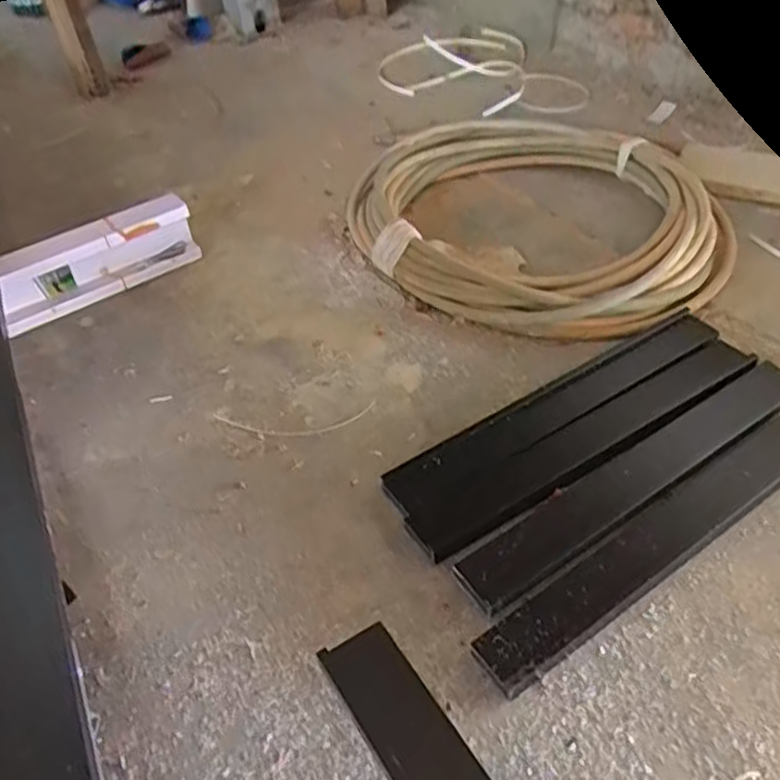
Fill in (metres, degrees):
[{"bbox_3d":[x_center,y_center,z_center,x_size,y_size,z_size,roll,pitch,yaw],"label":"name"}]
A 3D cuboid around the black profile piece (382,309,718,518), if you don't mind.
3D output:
[{"bbox_3d":[0.168,0.013,0.696,0.391,0.016,0.056,-26,49,-19],"label":"black profile piece"}]

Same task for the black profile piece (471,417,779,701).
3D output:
[{"bbox_3d":[0.226,0.117,0.578,0.375,0.022,0.046,-28,49,-21],"label":"black profile piece"}]

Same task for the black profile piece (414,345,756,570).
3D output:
[{"bbox_3d":[0.188,0.045,0.656,0.381,0.020,0.055,-26,49,-19],"label":"black profile piece"}]

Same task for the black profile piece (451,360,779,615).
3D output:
[{"bbox_3d":[0.222,0.072,0.622,0.382,0.022,0.052,-28,49,-21],"label":"black profile piece"}]

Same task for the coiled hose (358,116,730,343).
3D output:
[{"bbox_3d":[0.177,-0.223,0.911,0.437,0.056,0.456,-10,45,-4],"label":"coiled hose"}]

